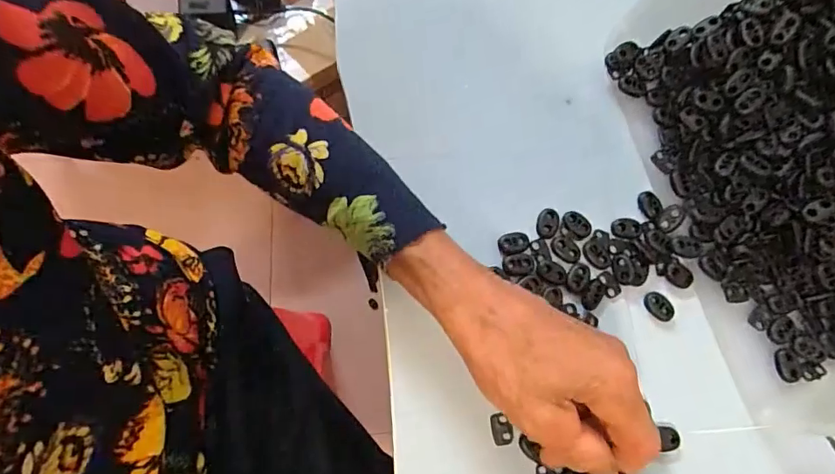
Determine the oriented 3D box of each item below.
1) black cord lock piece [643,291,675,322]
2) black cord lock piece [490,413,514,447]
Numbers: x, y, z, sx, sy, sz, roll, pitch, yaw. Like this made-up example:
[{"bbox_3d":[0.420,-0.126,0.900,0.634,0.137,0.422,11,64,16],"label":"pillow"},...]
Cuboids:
[{"bbox_3d":[0.167,0.048,0.339,0.022,0.006,0.014,38,75,10],"label":"black cord lock piece"},{"bbox_3d":[0.053,0.121,0.310,0.013,0.004,0.019,-8,73,-4],"label":"black cord lock piece"}]

